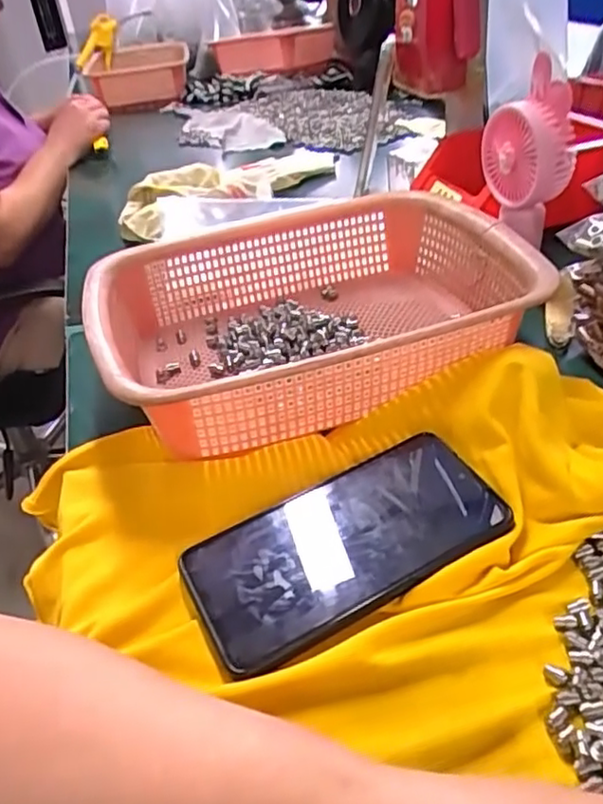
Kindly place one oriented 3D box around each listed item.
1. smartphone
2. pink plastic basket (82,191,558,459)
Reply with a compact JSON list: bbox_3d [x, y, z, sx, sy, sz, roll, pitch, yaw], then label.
[{"bbox_3d":[0.024,0.071,0.332,0.161,0.006,0.076,-25,47,-17],"label":"smartphone"},{"bbox_3d":[0.005,-0.063,0.465,0.284,0.074,0.212,-16,38,-10],"label":"pink plastic basket"}]

